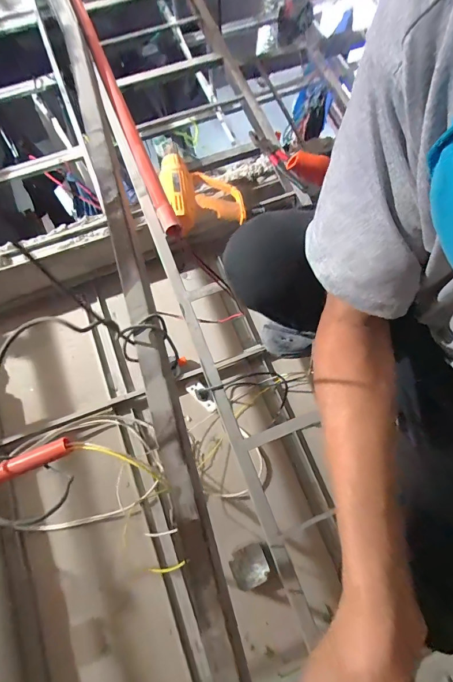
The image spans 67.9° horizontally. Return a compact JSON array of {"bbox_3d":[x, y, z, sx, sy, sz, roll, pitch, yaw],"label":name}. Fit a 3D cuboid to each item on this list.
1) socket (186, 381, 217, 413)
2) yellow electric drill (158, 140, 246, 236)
[{"bbox_3d":[-0.069,0.161,0.979,0.100,0.024,0.042,42,78,13],"label":"socket"},{"bbox_3d":[-0.072,-0.380,0.815,0.190,0.076,0.223,-14,73,-3],"label":"yellow electric drill"}]

